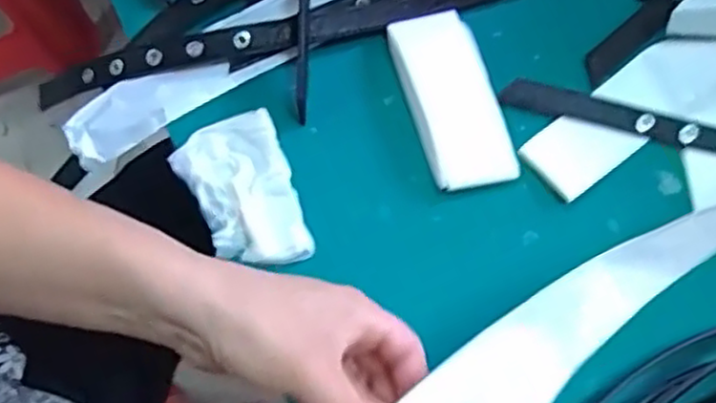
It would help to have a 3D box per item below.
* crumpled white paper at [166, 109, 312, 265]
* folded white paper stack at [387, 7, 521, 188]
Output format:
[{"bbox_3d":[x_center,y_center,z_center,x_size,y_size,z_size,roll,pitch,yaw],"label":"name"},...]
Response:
[{"bbox_3d":[-0.070,-0.004,0.428,0.061,0.011,0.097,-20,74,-9],"label":"crumpled white paper"},{"bbox_3d":[0.060,-0.065,0.453,0.057,0.009,0.118,-14,73,-7],"label":"folded white paper stack"}]

